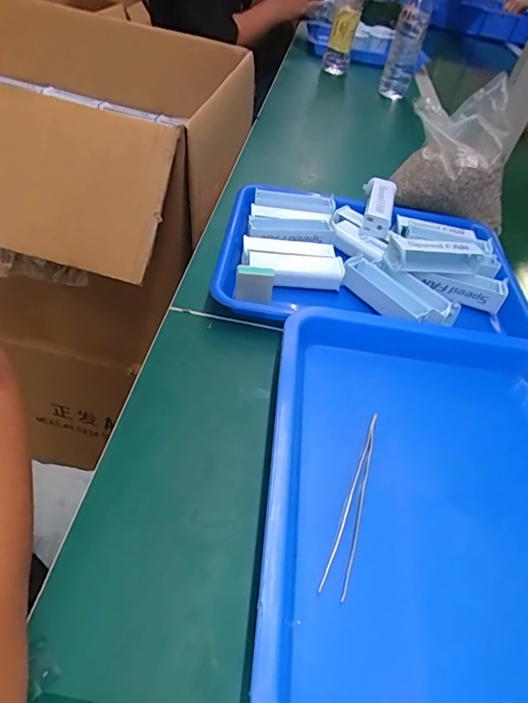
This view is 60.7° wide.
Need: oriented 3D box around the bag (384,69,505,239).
[{"bbox_3d":[0.276,-0.274,0.622,0.169,0.126,0.160,23,46,10],"label":"bag"}]

